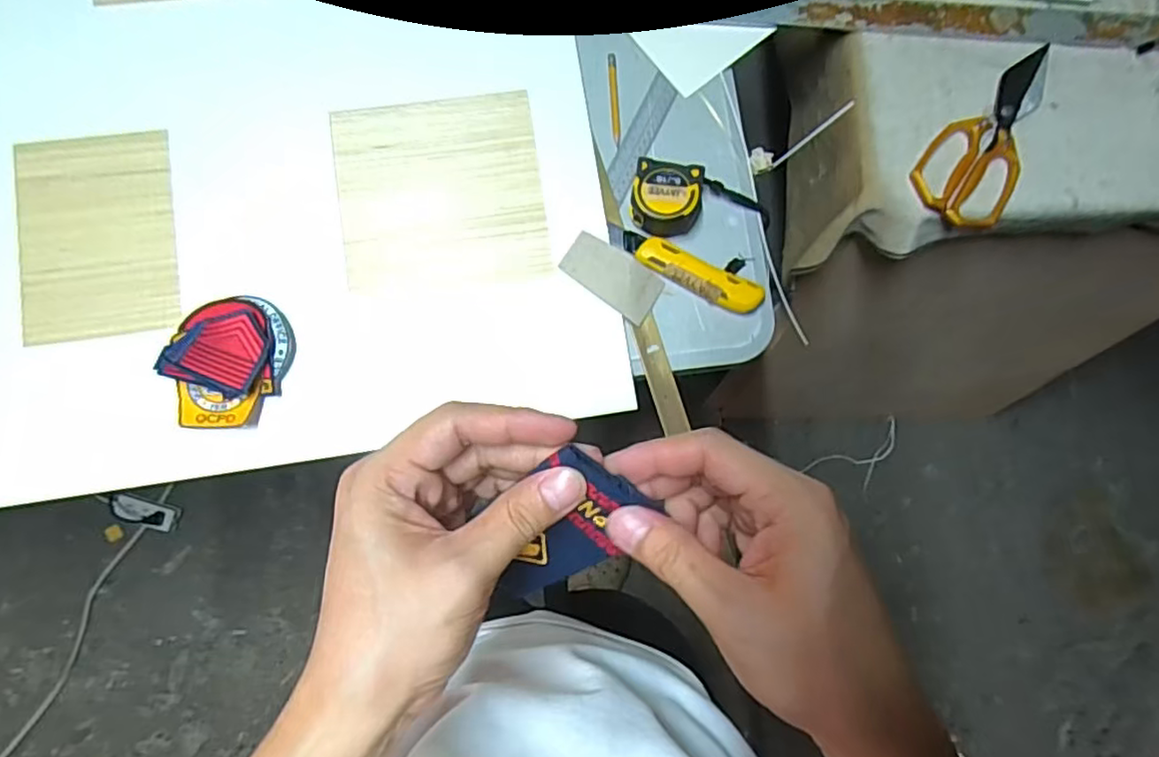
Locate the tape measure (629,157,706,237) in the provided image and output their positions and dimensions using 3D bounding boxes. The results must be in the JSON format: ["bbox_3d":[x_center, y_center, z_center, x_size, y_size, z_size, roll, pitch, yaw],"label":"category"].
[{"bbox_3d":[0.086,-0.173,0.630,0.072,0.043,0.064,15,82,-2],"label":"tape measure"}]

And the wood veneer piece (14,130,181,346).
[{"bbox_3d":[-0.451,-0.135,0.613,0.136,0.008,0.196,-8,80,-5],"label":"wood veneer piece"}]

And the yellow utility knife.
[{"bbox_3d":[0.110,-0.104,0.637,0.145,0.017,0.038,25,82,0],"label":"yellow utility knife"}]

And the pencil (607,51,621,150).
[{"bbox_3d":[0.036,-0.287,0.671,0.009,0.004,0.101,-3,83,-4],"label":"pencil"}]

